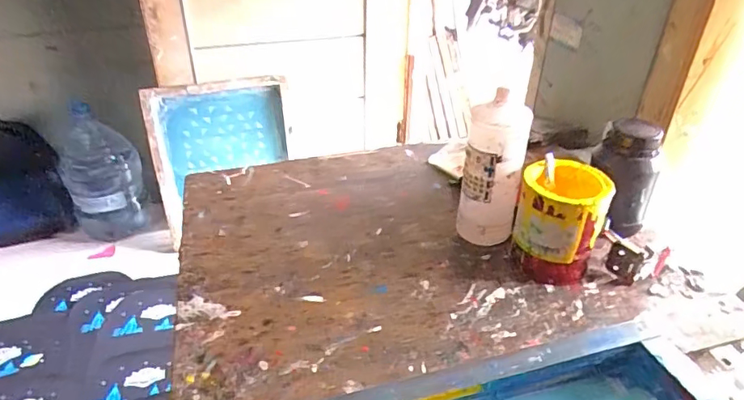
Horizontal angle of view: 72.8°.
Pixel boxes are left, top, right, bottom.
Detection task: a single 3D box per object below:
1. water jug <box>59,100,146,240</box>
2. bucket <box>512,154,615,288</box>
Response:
[{"bbox_3d":[-0.928,-0.086,1.732,0.242,0.470,0.194,-15,36,-24],"label":"water jug"},{"bbox_3d":[0.258,0.031,0.701,0.107,0.143,0.111,14,35,20],"label":"bucket"}]

